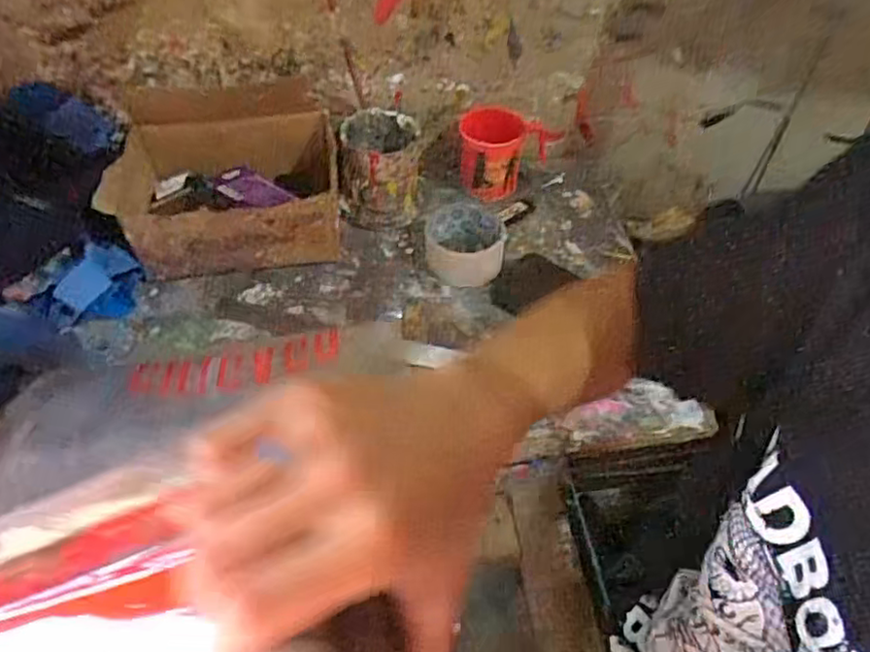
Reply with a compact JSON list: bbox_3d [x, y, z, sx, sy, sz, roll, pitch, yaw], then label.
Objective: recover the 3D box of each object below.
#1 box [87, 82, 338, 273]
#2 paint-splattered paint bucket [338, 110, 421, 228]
[{"bbox_3d":[-0.219,-0.157,0.700,0.220,0.128,0.174,-5,52,-6],"label":"box"},{"bbox_3d":[-0.061,-0.177,0.741,0.082,0.102,0.089,1,51,-1],"label":"paint-splattered paint bucket"}]

